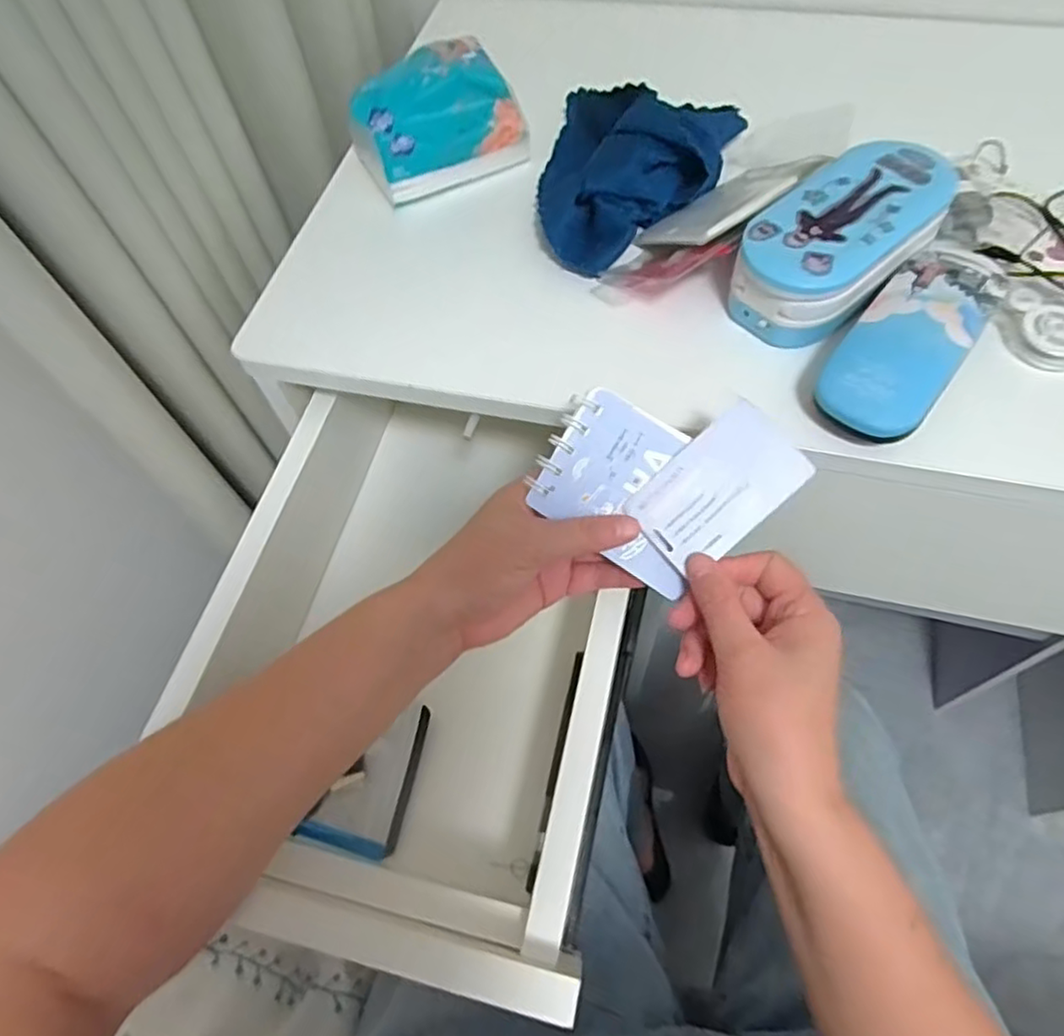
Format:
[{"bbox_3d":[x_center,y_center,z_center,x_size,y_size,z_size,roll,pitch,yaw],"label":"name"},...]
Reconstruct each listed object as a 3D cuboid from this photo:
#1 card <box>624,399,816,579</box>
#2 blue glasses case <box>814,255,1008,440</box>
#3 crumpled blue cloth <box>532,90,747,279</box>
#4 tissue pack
[{"bbox_3d":[0.096,-0.015,0.348,0.084,0.004,0.054,-44,81,6],"label":"card"},{"bbox_3d":[0.220,-0.103,0.394,0.060,0.029,0.143,33,68,19],"label":"blue glasses case"},{"bbox_3d":[0.064,-0.258,0.483,0.135,0.066,0.173,19,64,13],"label":"crumpled blue cloth"},{"bbox_3d":[-0.072,-0.302,0.516,0.124,0.066,0.083,-21,62,-8],"label":"tissue pack"}]

